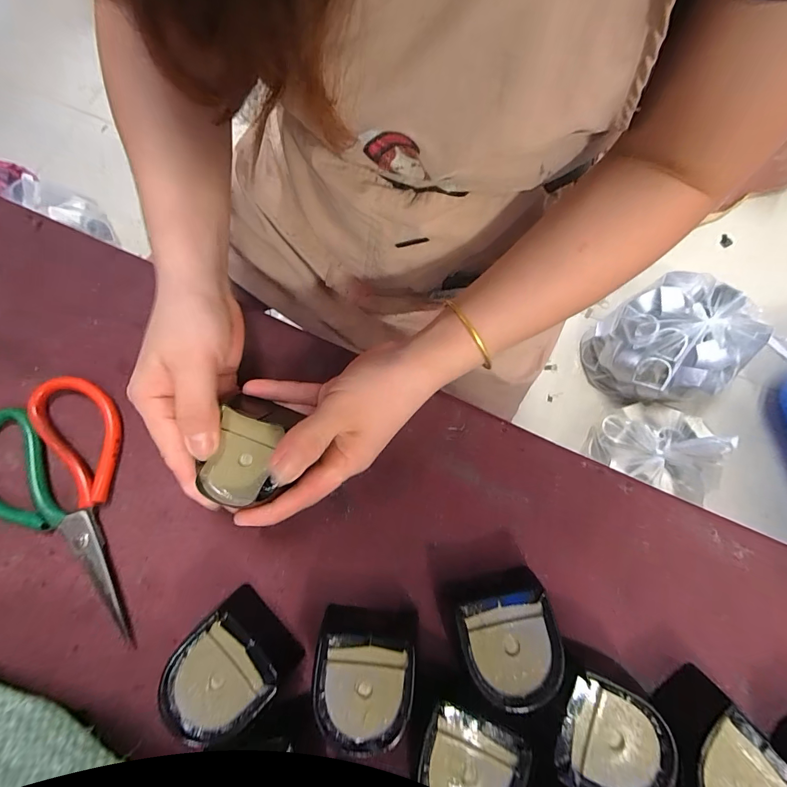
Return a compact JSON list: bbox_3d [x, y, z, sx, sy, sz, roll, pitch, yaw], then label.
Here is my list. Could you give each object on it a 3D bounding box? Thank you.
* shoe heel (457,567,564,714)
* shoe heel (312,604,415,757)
[{"bbox_3d":[0.068,0.146,0.234,0.056,0.040,0.064,-10,76,-2],"label":"shoe heel"},{"bbox_3d":[-0.018,0.167,0.232,0.056,0.040,0.062,10,76,4],"label":"shoe heel"}]

